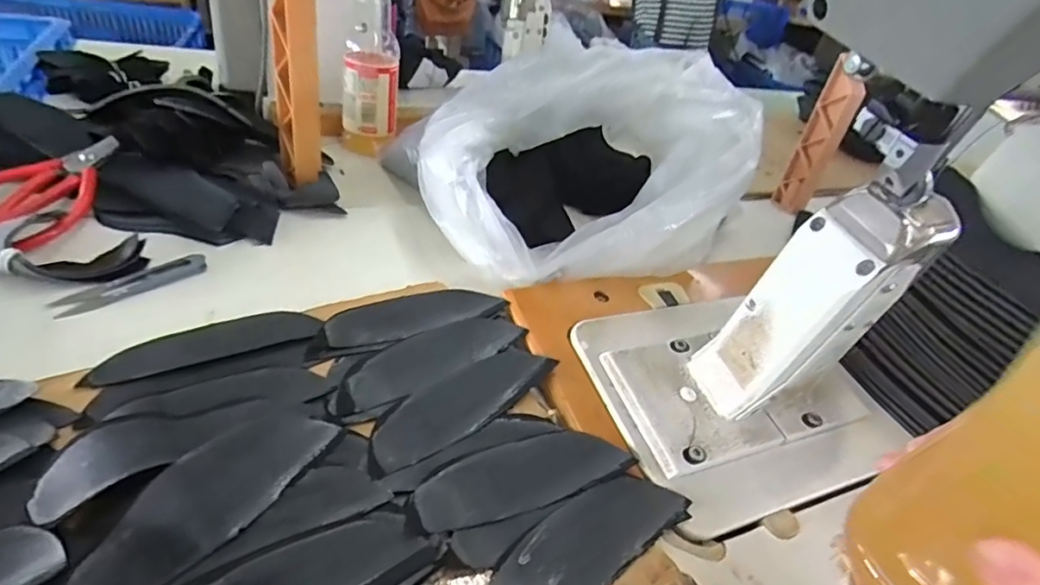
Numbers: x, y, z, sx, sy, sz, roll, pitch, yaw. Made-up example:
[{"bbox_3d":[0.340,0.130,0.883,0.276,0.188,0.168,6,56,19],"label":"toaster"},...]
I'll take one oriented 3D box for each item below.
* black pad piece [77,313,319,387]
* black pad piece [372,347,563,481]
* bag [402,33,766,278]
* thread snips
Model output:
[{"bbox_3d":[-0.212,0.033,0.383,0.137,0.011,0.051,-13,43,-30],"label":"black pad piece"},{"bbox_3d":[-0.040,0.072,0.373,0.145,0.009,0.045,-25,49,-39],"label":"black pad piece"},{"bbox_3d":[0.069,-0.124,0.524,0.238,0.140,0.269,34,41,27],"label":"bag"},{"bbox_3d":[-0.292,-0.005,0.424,0.026,0.007,0.100,35,42,29],"label":"thread snips"}]

